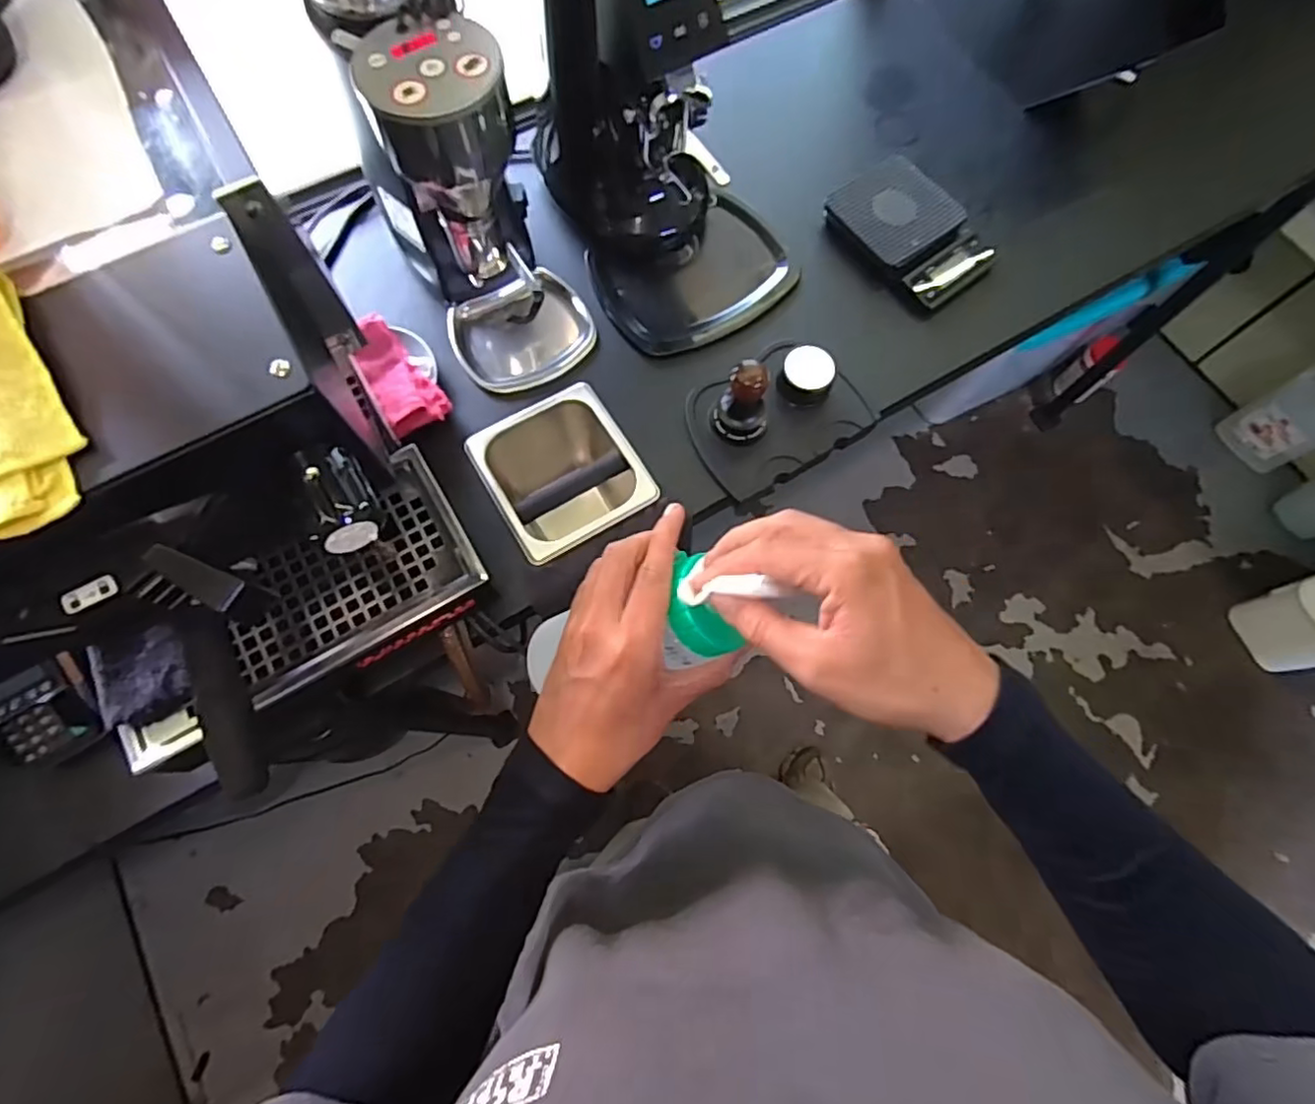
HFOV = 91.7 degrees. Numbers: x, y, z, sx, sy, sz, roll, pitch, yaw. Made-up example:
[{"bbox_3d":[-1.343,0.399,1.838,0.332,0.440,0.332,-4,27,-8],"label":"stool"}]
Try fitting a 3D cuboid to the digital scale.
[{"bbox_3d":[0.317,-0.404,0.804,0.125,0.042,0.196,-37,76,-12],"label":"digital scale"}]

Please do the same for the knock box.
[{"bbox_3d":[-0.109,-0.076,0.786,0.168,0.156,0.176,-30,75,-10],"label":"knock box"}]

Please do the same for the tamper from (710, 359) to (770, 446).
[{"bbox_3d":[0.096,-0.170,0.691,0.066,0.092,0.068,11,72,2],"label":"tamper"}]

